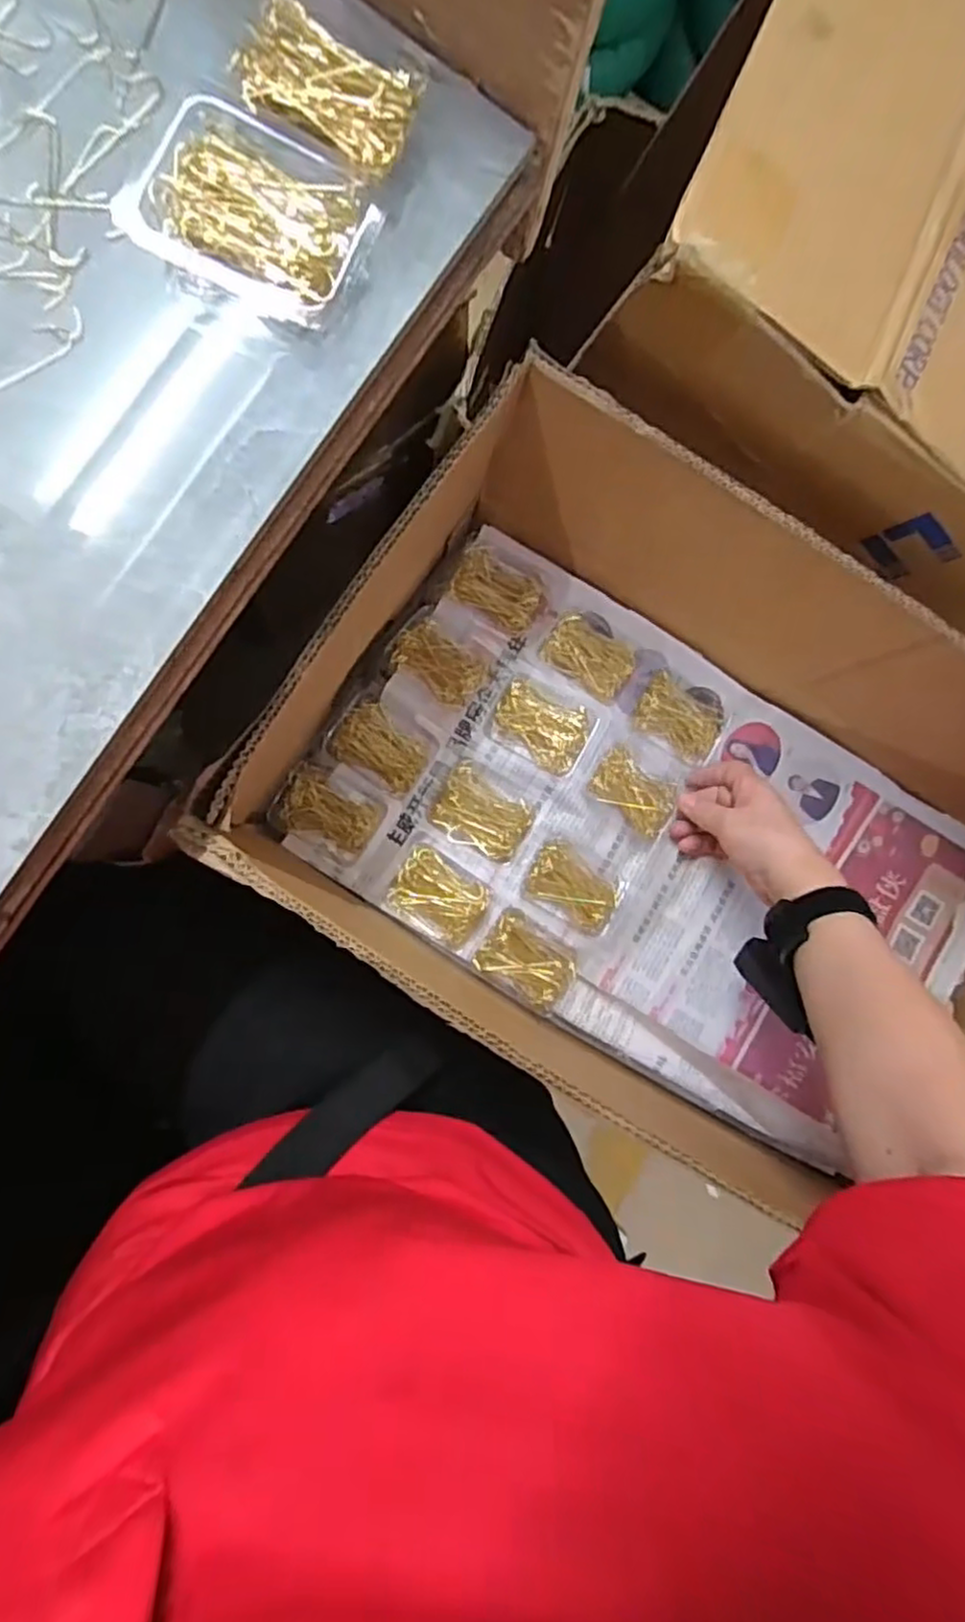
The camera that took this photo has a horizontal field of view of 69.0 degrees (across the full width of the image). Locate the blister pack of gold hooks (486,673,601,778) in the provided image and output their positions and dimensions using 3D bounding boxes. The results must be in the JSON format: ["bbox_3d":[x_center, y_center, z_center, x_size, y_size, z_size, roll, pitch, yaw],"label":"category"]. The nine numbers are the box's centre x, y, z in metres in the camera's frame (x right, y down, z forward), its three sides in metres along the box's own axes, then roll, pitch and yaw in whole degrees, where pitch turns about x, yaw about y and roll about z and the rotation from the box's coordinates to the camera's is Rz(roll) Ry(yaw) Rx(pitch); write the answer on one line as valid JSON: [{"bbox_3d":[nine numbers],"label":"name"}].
[{"bbox_3d":[0.049,-0.068,0.549,0.080,0.024,0.061,28,84,-7],"label":"blister pack of gold hooks"}]

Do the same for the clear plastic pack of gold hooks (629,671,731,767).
[{"bbox_3d":[0.164,-0.078,0.569,0.081,0.020,0.063,25,84,-8],"label":"clear plastic pack of gold hooks"}]

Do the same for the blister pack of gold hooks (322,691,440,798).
[{"bbox_3d":[-0.079,-0.052,0.550,0.078,0.025,0.056,32,84,-7],"label":"blister pack of gold hooks"}]

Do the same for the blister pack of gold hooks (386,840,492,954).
[{"bbox_3d":[-0.033,0.065,0.537,0.076,0.014,0.060,33,83,-7],"label":"blister pack of gold hooks"}]

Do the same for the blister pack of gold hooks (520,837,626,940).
[{"bbox_3d":[0.071,0.059,0.549,0.073,0.021,0.054,32,84,-7],"label":"blister pack of gold hooks"}]

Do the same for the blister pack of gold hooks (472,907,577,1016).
[{"bbox_3d":[0.037,0.116,0.536,0.079,0.023,0.056,37,83,-6],"label":"blister pack of gold hooks"}]

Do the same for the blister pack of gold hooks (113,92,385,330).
[{"bbox_3d":[-0.092,-0.245,0.290,0.086,0.020,0.061,20,85,-8],"label":"blister pack of gold hooks"}]

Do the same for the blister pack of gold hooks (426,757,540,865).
[{"bbox_3d":[0.002,0.001,0.552,0.077,0.019,0.059,30,84,-7],"label":"blister pack of gold hooks"}]

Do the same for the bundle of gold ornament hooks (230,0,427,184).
[{"bbox_3d":[-0.064,-0.296,0.292,0.069,0.020,0.044,28,84,-7],"label":"bundle of gold ornament hooks"}]

